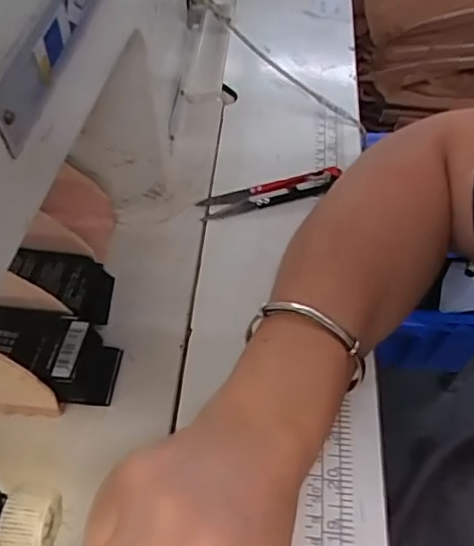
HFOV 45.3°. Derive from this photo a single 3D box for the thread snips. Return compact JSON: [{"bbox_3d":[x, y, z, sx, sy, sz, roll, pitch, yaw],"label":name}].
[{"bbox_3d":[0.025,-0.058,0.411,0.105,0.017,0.024,-8,54,-9],"label":"thread snips"}]

